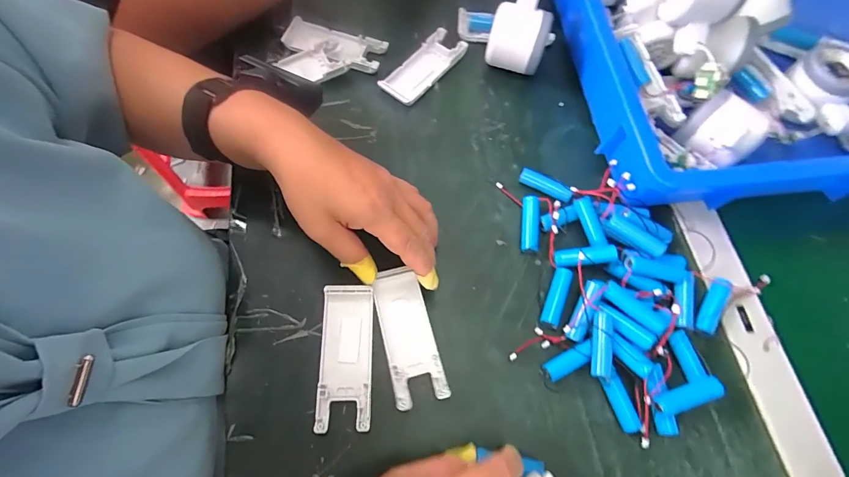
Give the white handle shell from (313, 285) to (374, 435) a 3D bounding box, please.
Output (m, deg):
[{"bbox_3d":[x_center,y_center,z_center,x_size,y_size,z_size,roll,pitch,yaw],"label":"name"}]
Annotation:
[{"bbox_3d":[-0.061,0.090,0.293,0.039,0.014,0.104,-1,68,-1],"label":"white handle shell"}]

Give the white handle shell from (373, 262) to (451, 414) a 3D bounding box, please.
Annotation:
[{"bbox_3d":[-0.014,0.076,0.301,0.038,0.011,0.104,-15,70,-6],"label":"white handle shell"}]

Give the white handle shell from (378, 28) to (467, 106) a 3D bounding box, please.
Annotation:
[{"bbox_3d":[-0.001,-0.184,0.404,0.041,0.017,0.102,39,72,12],"label":"white handle shell"}]

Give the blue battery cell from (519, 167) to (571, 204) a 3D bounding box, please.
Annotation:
[{"bbox_3d":[0.113,-0.050,0.353,0.050,0.013,0.015,33,71,9],"label":"blue battery cell"}]

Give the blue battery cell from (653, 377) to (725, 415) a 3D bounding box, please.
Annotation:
[{"bbox_3d":[0.197,0.118,0.282,0.052,0.012,0.014,-14,70,-8],"label":"blue battery cell"}]

